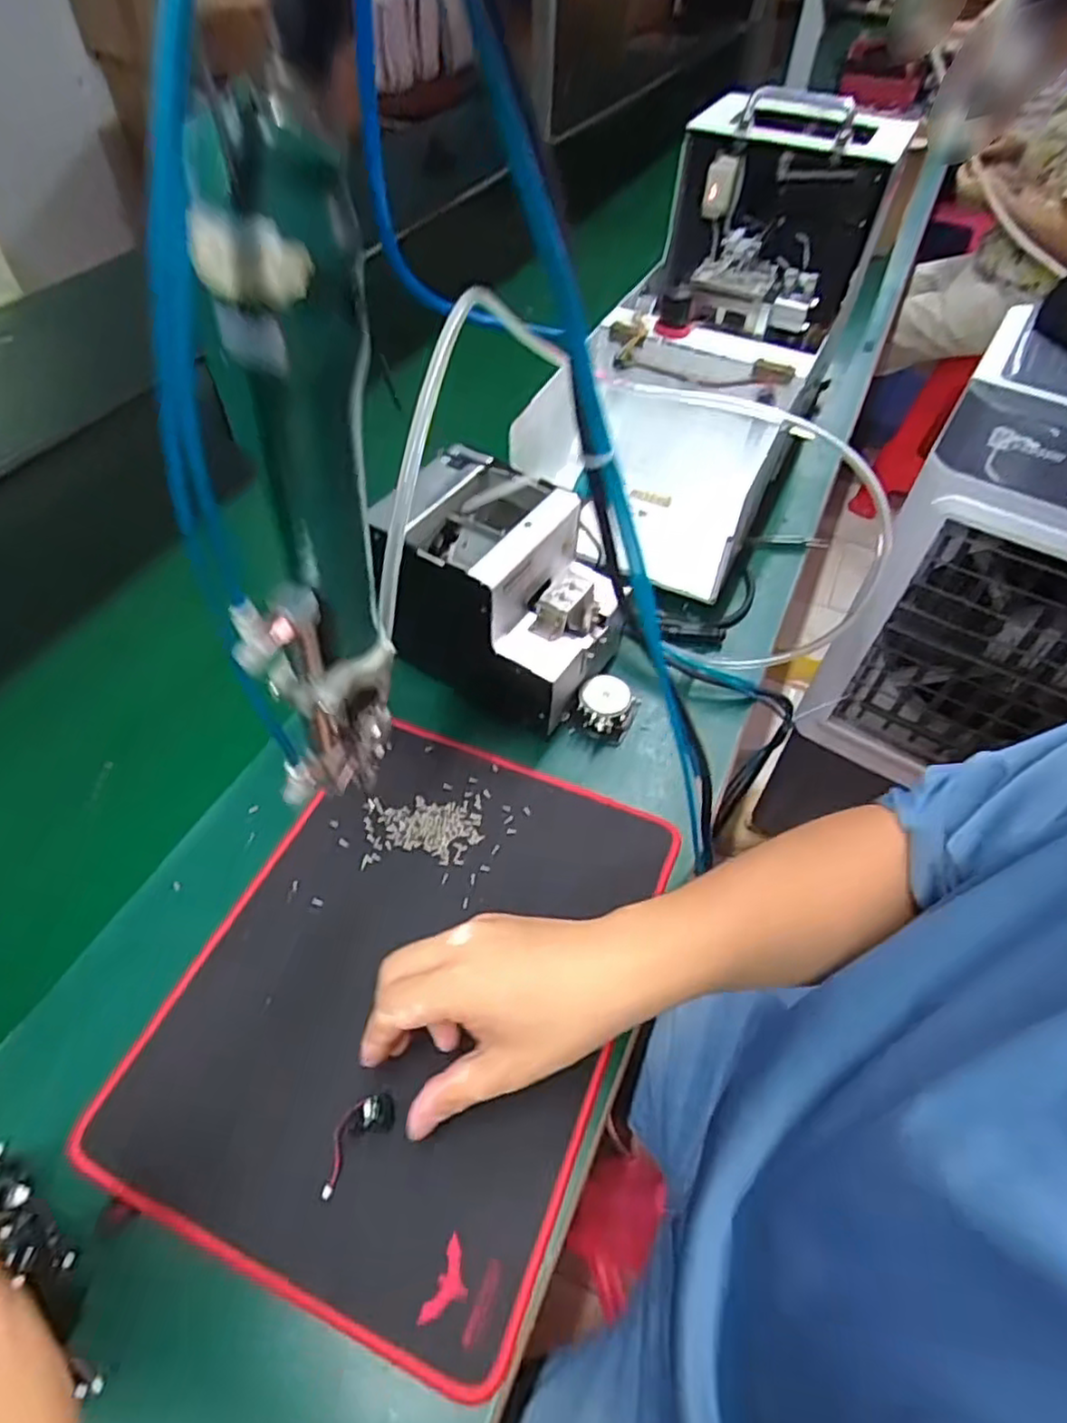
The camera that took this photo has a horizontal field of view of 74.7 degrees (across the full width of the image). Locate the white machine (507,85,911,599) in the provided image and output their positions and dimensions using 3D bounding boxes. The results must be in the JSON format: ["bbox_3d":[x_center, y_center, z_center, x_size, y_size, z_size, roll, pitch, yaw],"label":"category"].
[{"bbox_3d":[0.181,-0.406,0.782,0.259,0.356,0.404,24,54,15],"label":"white machine"}]

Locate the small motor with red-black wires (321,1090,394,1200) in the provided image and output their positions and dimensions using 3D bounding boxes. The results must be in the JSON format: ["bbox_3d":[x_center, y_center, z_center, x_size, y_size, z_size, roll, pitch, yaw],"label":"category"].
[{"bbox_3d":[-0.103,0.244,0.399,0.022,0.013,0.056,37,58,23],"label":"small motor with red-black wires"}]

